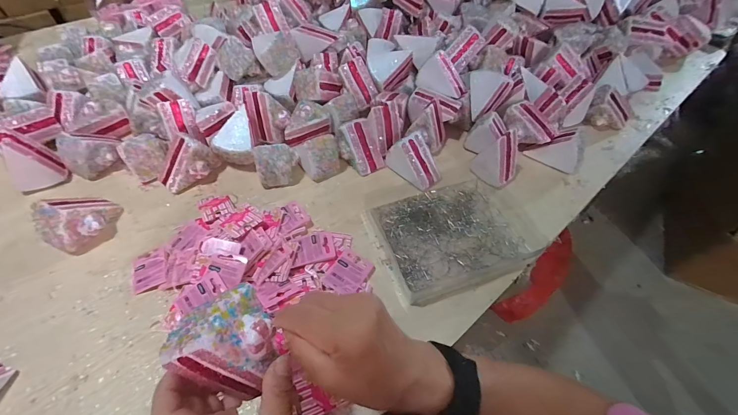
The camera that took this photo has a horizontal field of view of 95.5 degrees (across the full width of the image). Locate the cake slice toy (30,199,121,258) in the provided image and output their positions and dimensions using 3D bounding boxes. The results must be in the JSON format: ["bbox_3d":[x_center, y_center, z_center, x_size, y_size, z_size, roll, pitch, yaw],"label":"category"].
[{"bbox_3d":[-0.398,0.011,0.461,0.061,0.065,0.091,29,55,19],"label":"cake slice toy"}]

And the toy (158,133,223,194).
[{"bbox_3d":[-0.292,-0.074,0.538,0.093,0.073,0.063,-25,56,-21],"label":"toy"}]

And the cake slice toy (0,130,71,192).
[{"bbox_3d":[-0.514,-0.070,0.504,0.048,0.083,0.067,36,58,24],"label":"cake slice toy"}]

